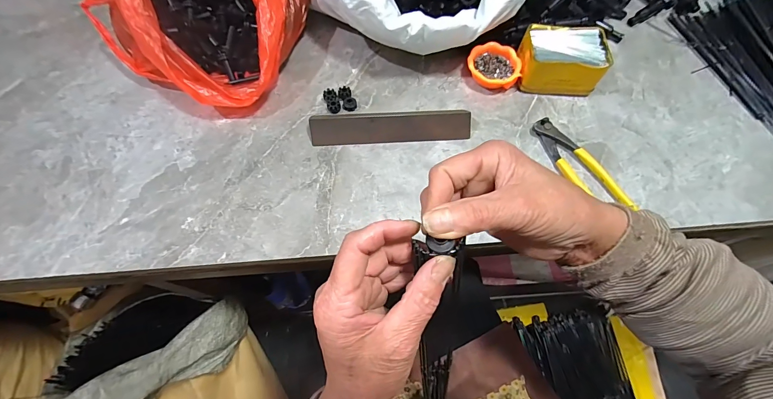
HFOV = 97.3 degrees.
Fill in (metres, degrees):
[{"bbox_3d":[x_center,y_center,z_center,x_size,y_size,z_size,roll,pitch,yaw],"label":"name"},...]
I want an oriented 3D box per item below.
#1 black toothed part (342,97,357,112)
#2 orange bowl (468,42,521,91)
[{"bbox_3d":[-0.053,-0.135,0.486,0.019,0.009,0.019,4,63,0],"label":"black toothed part"},{"bbox_3d":[0.160,-0.196,0.508,0.076,0.030,0.071,0,66,-1],"label":"orange bowl"}]

